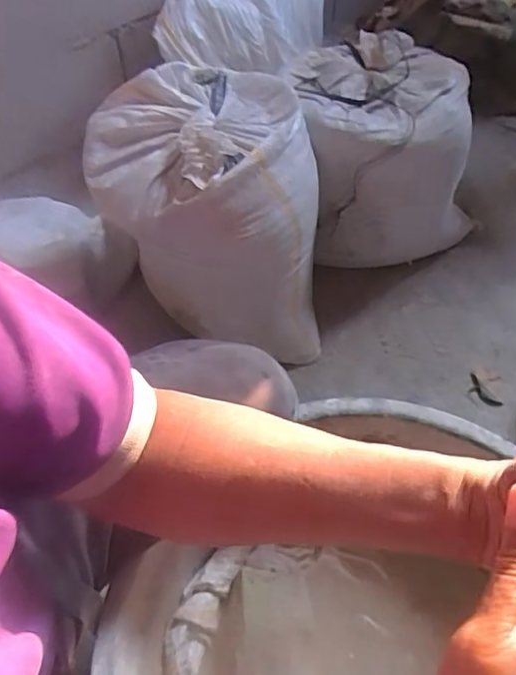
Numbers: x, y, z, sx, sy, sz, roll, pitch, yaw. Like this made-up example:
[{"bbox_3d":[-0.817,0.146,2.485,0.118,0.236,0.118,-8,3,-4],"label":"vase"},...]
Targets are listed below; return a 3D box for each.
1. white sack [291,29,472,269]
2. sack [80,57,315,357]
[{"bbox_3d":[0.220,-0.277,0.985,0.308,0.321,0.265,-6,56,-3],"label":"white sack"},{"bbox_3d":[-0.060,-0.174,0.880,0.309,0.364,0.224,3,56,3],"label":"sack"}]

